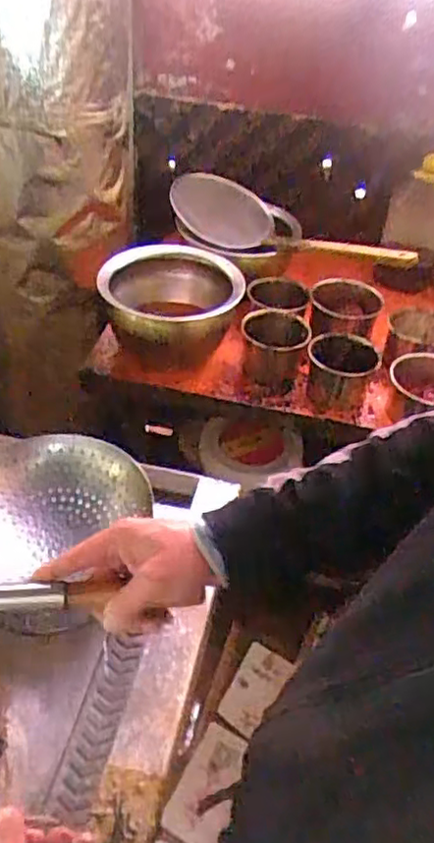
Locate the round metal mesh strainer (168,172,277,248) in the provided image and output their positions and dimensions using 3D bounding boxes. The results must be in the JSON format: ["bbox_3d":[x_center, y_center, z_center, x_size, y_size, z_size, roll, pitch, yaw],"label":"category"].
[{"bbox_3d":[0.011,-0.479,1.507,0.244,0.045,0.197,15,67,-19],"label":"round metal mesh strainer"}]

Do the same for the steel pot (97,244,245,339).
[{"bbox_3d":[-0.095,-0.231,1.360,0.286,0.152,0.246,-2,41,-8],"label":"steel pot"}]

